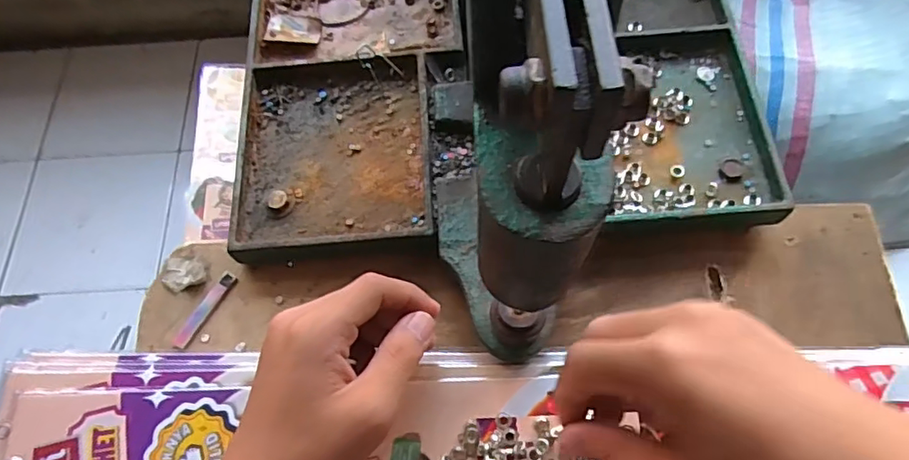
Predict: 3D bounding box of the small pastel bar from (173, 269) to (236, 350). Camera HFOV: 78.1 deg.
[{"bbox_3d":[-0.161,0.051,0.362,0.009,0.006,0.055,29,71,14],"label":"small pastel bar"}]

